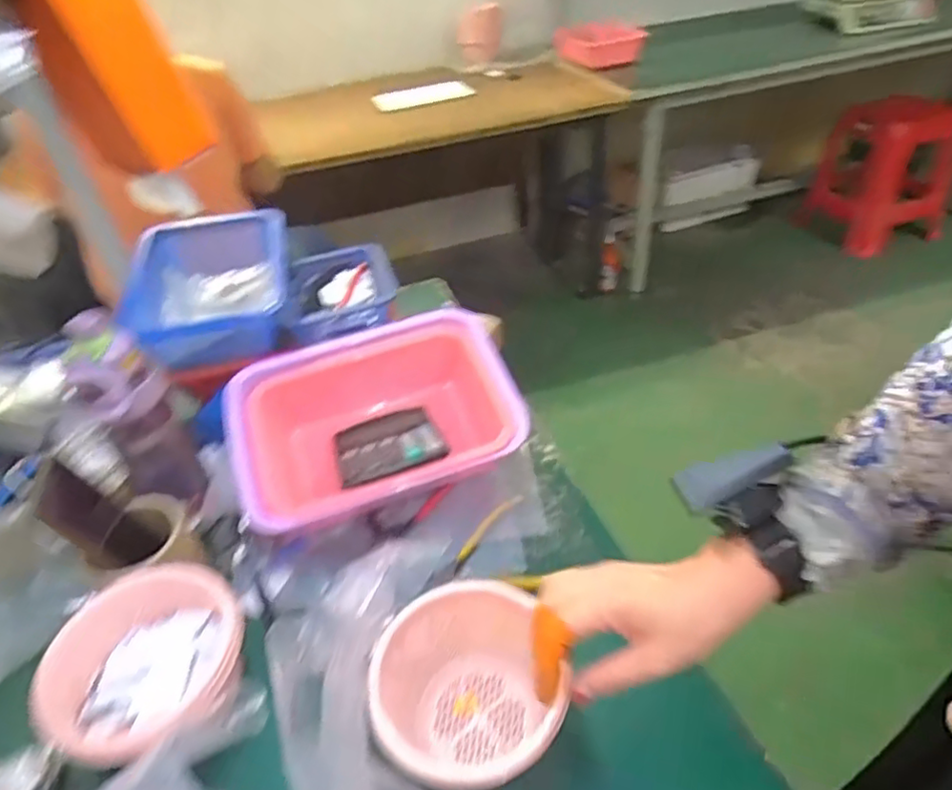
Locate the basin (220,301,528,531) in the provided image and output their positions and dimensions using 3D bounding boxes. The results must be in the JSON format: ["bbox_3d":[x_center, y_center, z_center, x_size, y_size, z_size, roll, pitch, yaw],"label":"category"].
[{"bbox_3d":[-0.115,0.024,0.735,0.308,0.093,0.247,-16,41,-11],"label":"basin"}]

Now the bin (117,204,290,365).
[{"bbox_3d":[-0.357,-0.143,0.870,0.198,0.088,0.268,-12,40,-6],"label":"bin"}]

